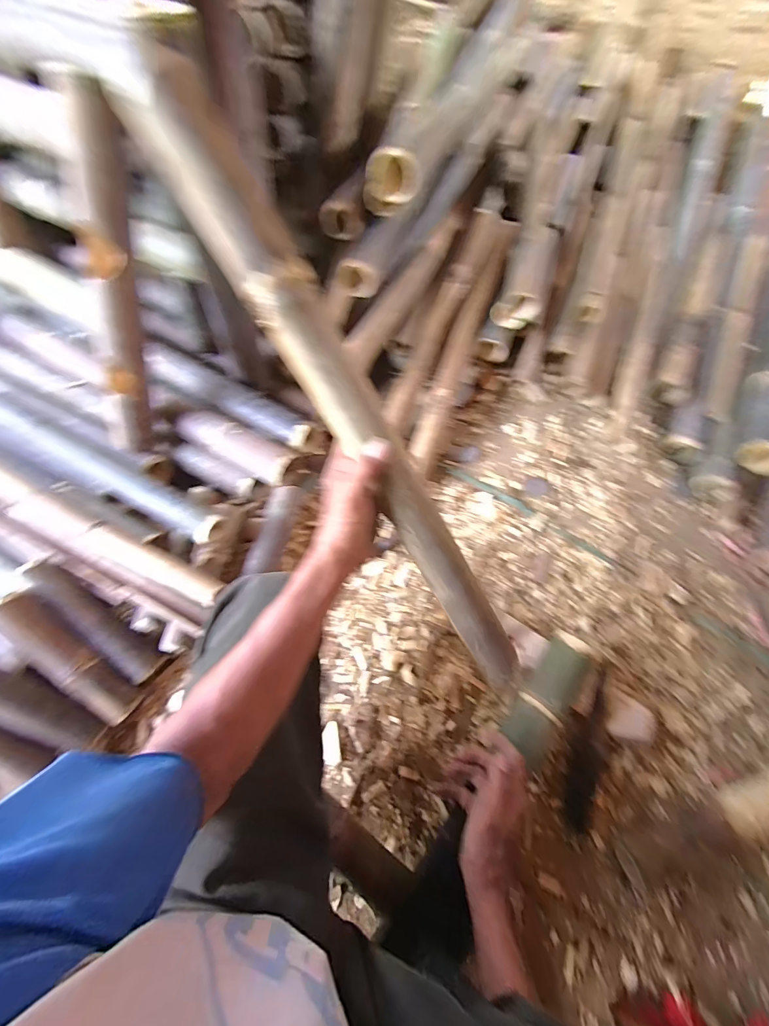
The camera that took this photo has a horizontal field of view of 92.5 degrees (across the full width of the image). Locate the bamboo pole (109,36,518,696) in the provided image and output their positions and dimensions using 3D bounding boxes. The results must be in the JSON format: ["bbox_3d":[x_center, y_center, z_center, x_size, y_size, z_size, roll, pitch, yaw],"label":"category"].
[{"bbox_3d":[-0.014,-0.060,0.369,0.050,0.043,0.657,-36,107,-14],"label":"bamboo pole"}]

